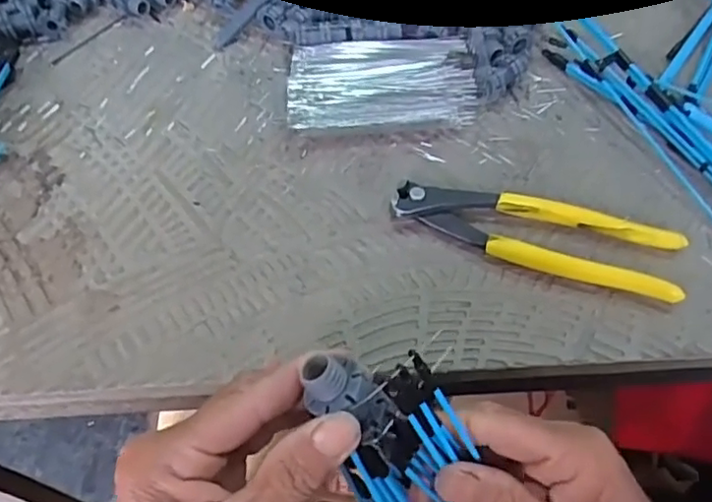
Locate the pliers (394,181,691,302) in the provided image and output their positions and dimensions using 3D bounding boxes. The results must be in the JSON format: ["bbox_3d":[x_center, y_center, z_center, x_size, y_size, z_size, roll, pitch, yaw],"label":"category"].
[{"bbox_3d":[0.102,-0.011,0.351,0.162,0.014,0.043,15,60,13],"label":"pliers"}]

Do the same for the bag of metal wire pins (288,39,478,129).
[{"bbox_3d":[0.019,-0.123,0.431,0.130,0.013,0.083,-3,57,1],"label":"bag of metal wire pins"}]

